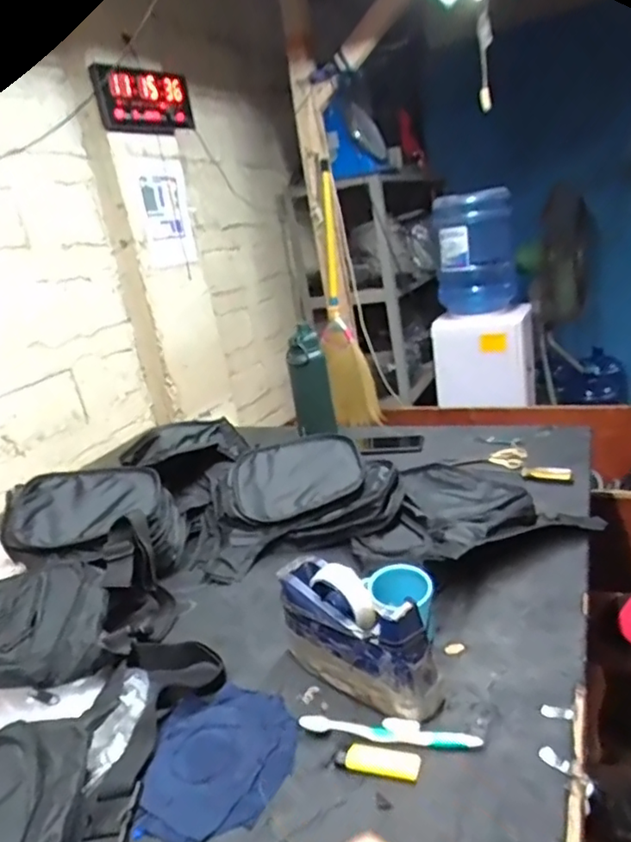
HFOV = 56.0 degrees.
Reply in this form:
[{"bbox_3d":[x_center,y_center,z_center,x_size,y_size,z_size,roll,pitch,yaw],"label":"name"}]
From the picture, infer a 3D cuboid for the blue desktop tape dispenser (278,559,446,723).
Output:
[{"bbox_3d":[0.043,0.238,0.672,0.068,0.110,0.211,-23,22,-36],"label":"blue desktop tape dispenser"}]

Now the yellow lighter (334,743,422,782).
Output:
[{"bbox_3d":[0.059,0.328,0.575,0.082,0.008,0.027,-2,19,21],"label":"yellow lighter"}]

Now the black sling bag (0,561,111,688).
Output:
[{"bbox_3d":[-0.387,0.265,0.752,0.263,0.060,0.179,-13,18,-10],"label":"black sling bag"}]

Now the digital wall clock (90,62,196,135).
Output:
[{"bbox_3d":[-0.471,-0.892,1.655,0.045,0.154,0.299,4,22,37],"label":"digital wall clock"}]

